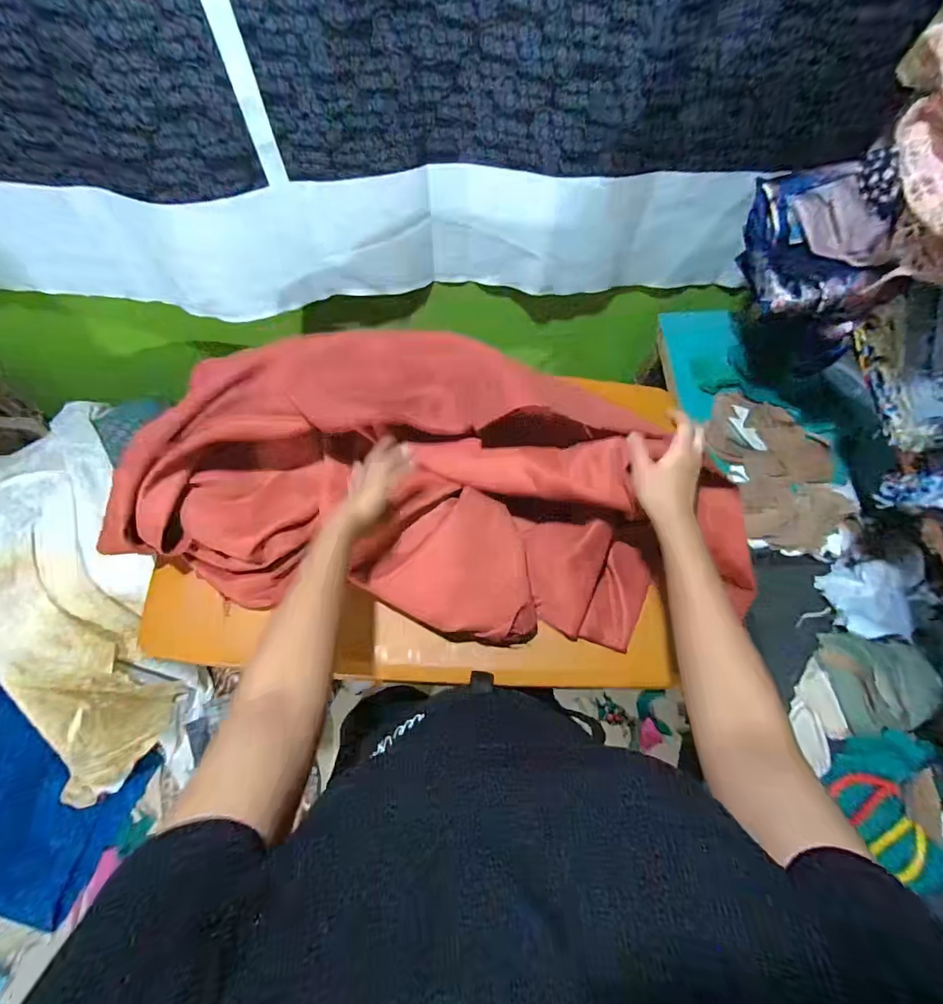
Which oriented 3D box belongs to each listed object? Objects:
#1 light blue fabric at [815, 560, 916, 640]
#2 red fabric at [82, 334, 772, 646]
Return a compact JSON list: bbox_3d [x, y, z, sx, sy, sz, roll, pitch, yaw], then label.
[{"bbox_3d":[0.606,0.149,0.714,0.104,0.052,0.113,1,67,-2],"label":"light blue fabric"},{"bbox_3d":[-0.033,-0.018,0.600,0.728,0.157,0.325,8,67,1],"label":"red fabric"}]

